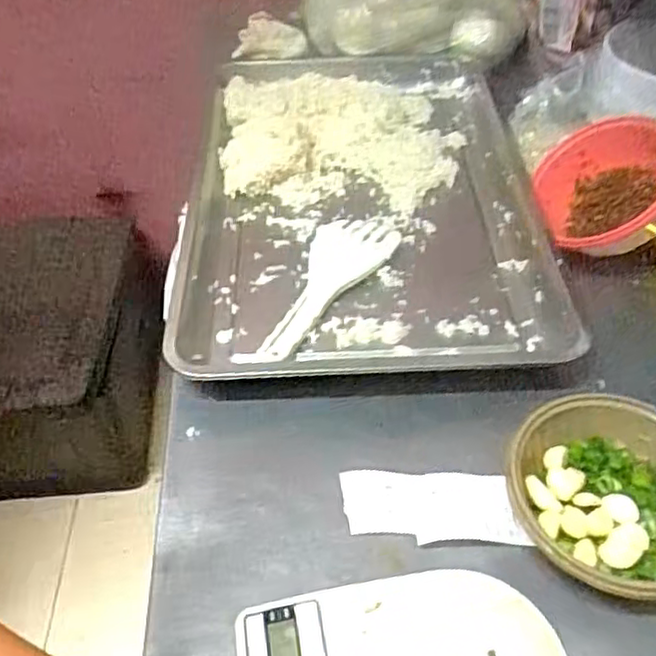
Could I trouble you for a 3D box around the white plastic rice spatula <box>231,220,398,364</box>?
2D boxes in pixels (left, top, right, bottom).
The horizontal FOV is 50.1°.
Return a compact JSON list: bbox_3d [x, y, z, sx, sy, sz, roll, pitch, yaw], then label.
[{"bbox_3d":[-0.002,-0.042,0.736,0.089,0.016,0.240,14,50,17],"label":"white plastic rice spatula"}]

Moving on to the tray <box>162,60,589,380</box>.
[{"bbox_3d":[0.035,-0.169,0.825,0.390,0.054,0.586,-3,47,2],"label":"tray"}]

